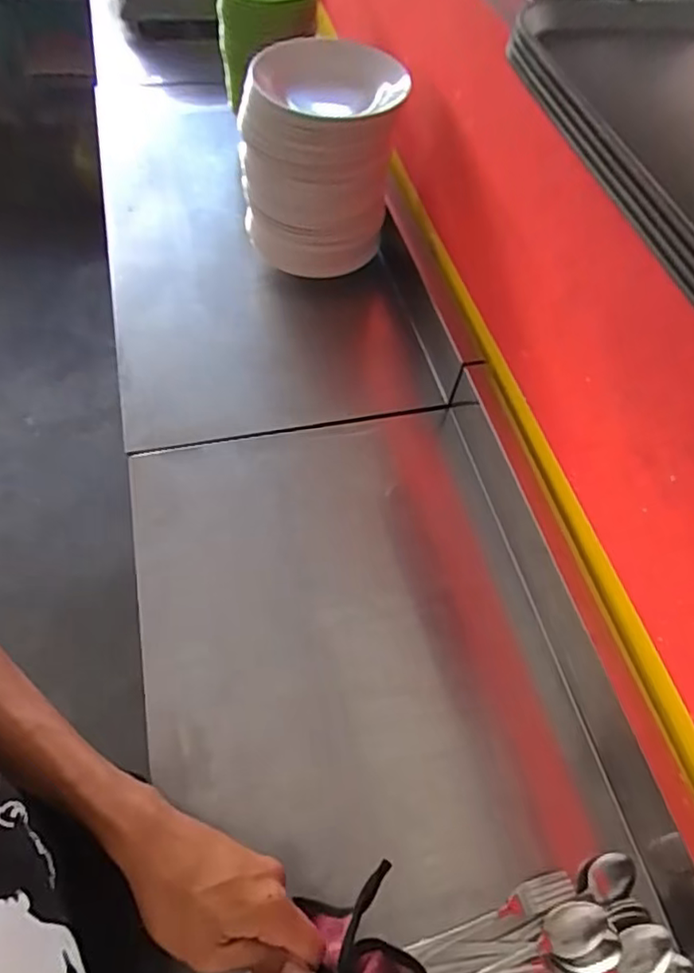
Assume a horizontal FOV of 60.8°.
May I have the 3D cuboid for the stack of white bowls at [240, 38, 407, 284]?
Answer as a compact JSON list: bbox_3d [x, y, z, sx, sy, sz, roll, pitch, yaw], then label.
[{"bbox_3d":[-0.044,-0.511,0.969,0.230,0.305,0.206,-22,63,-17],"label":"stack of white bowls"}]

